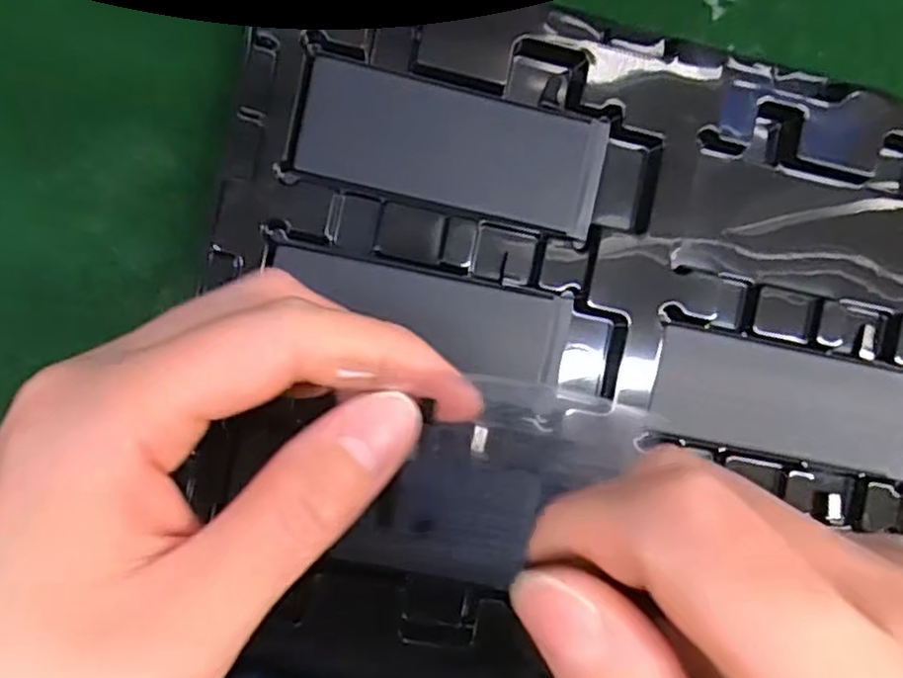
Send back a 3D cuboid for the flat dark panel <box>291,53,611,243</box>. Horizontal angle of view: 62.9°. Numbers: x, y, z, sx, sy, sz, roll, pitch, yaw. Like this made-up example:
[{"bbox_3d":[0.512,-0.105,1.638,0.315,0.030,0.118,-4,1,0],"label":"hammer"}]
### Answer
[{"bbox_3d":[0.001,-0.060,0.235,0.094,0.004,0.036,12,91,-8],"label":"flat dark panel"}]

